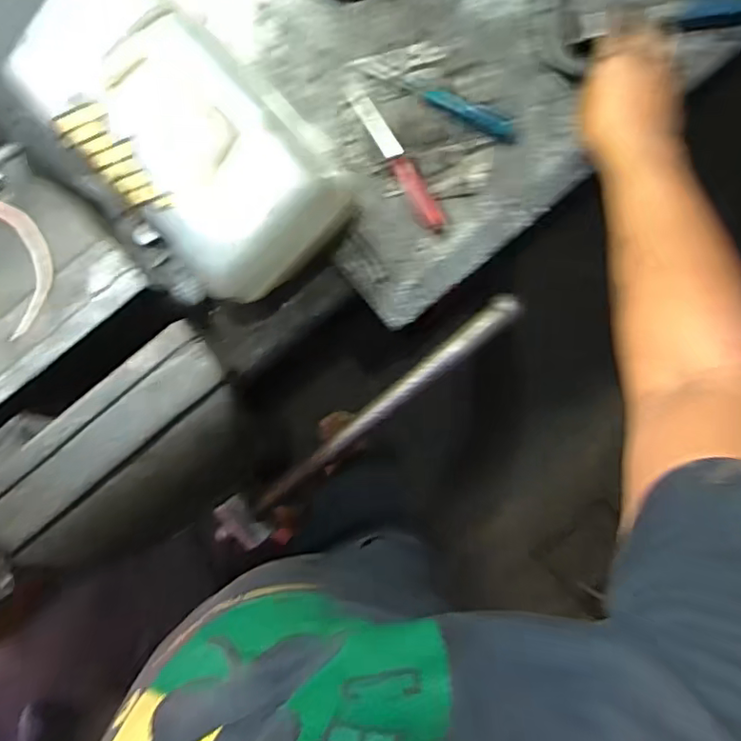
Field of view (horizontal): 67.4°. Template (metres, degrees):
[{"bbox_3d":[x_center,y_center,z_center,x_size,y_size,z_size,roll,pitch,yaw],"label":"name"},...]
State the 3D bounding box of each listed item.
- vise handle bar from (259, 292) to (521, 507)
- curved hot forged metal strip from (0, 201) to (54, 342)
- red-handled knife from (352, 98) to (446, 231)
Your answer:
[{"bbox_3d":[0.010,0.035,0.488,0.291,0.023,0.021,-41,93,18],"label":"vise handle bar"},{"bbox_3d":[-0.246,-0.084,0.387,0.043,0.012,0.144,-33,66,-2],"label":"curved hot forged metal strip"},{"bbox_3d":[0.031,-0.226,0.607,0.024,0.017,0.163,-32,92,-3],"label":"red-handled knife"}]

